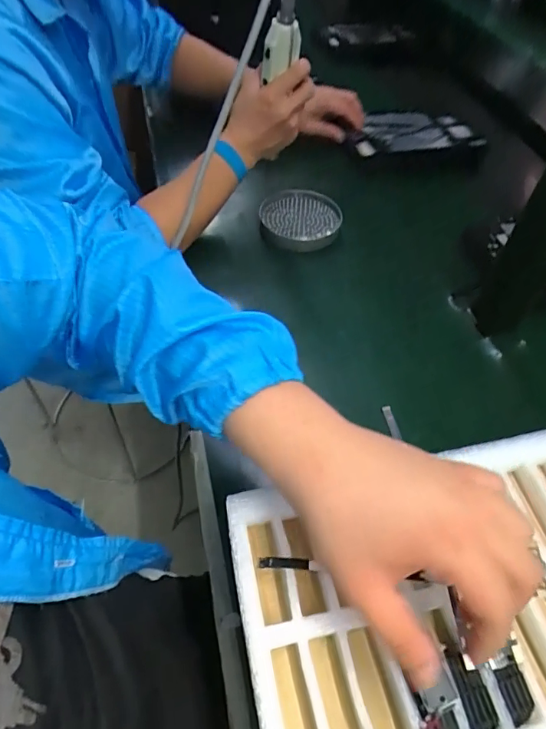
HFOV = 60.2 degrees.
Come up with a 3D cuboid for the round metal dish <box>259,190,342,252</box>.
[{"bbox_3d":[0.039,-0.209,0.665,0.110,0.023,0.130,9,52,4],"label":"round metal dish"}]

